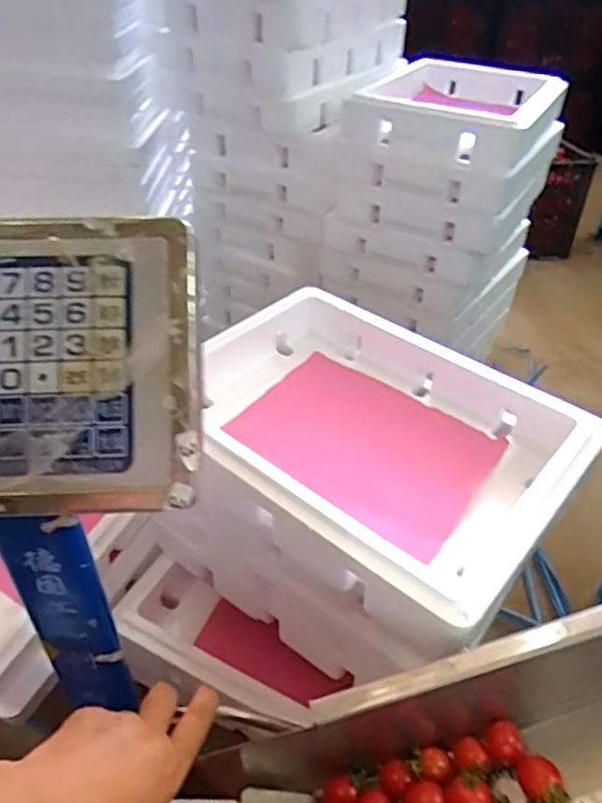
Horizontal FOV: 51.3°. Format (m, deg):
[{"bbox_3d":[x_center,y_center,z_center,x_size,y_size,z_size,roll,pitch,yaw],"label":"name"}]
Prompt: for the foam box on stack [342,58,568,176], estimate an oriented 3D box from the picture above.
[{"bbox_3d":[0.248,-0.458,0.986,0.270,0.073,0.333,19,41,21],"label":"foam box on stack"}]

